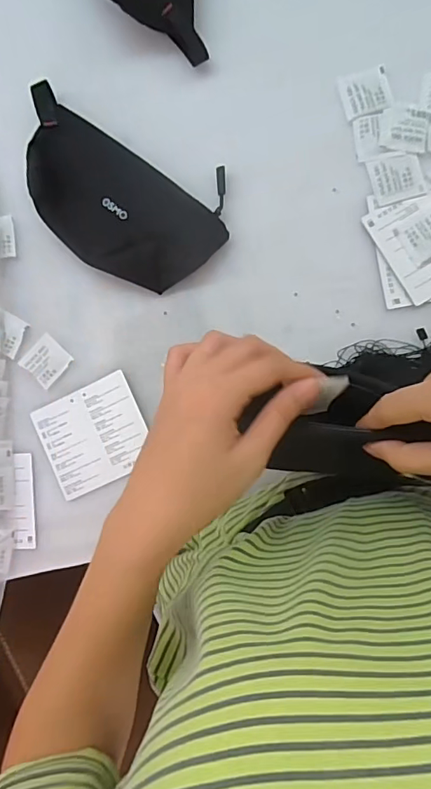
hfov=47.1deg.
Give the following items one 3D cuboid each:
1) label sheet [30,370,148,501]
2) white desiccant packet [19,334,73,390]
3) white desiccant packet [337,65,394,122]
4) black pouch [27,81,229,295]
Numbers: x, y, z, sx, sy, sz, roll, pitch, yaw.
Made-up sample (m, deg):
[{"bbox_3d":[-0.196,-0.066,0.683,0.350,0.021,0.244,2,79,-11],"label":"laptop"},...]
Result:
[{"bbox_3d":[-0.111,0.038,0.457,0.097,0.007,0.088,-25,86,7],"label":"label sheet"},{"bbox_3d":[-0.157,-0.031,0.459,0.037,0.006,0.038,43,95,7],"label":"white desiccant packet"},{"bbox_3d":[0.128,-0.257,0.420,0.040,0.004,0.038,-12,87,8],"label":"white desiccant packet"},{"bbox_3d":[-0.092,-0.175,0.440,0.205,0.032,0.114,31,94,8],"label":"black pouch"}]

